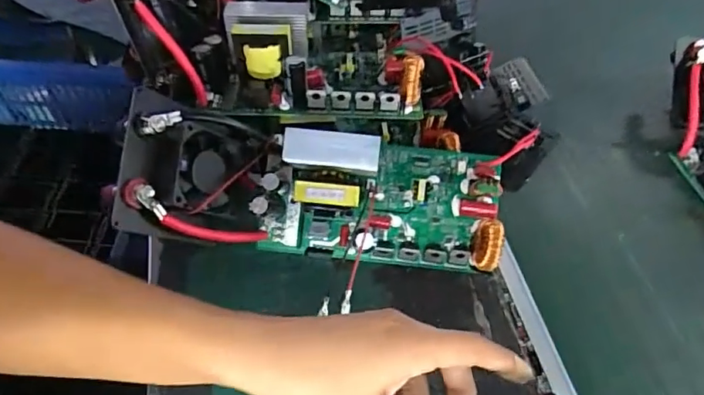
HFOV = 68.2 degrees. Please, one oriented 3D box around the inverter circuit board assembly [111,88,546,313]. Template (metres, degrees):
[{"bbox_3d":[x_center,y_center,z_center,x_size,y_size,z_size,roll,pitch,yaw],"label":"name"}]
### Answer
[{"bbox_3d":[-0.004,-0.004,0.397,0.307,0.102,0.121,1,52,-3],"label":"inverter circuit board assembly"}]

